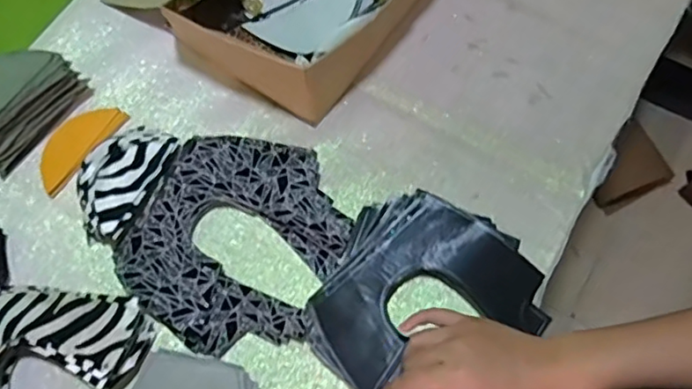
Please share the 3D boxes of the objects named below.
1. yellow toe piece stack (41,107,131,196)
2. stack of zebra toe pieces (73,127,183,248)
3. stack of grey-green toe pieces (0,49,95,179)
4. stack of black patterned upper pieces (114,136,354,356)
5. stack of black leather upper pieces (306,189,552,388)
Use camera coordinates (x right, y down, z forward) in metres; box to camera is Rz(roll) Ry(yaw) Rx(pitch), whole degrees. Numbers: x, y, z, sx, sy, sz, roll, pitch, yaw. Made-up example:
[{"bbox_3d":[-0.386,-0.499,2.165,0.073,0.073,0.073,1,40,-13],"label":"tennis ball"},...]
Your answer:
[{"bbox_3d":[-0.280,-0.053,0.608,0.048,0.011,0.109,37,74,14],"label":"yellow toe piece stack"},{"bbox_3d":[-0.219,-0.014,0.578,0.070,0.042,0.120,30,72,11],"label":"stack of zebra toe pieces"},{"bbox_3d":[-0.329,-0.091,0.588,0.049,0.075,0.125,36,73,13],"label":"stack of grey-green toe pieces"},{"bbox_3d":[-0.102,0.043,0.559,0.181,0.032,0.200,28,72,11],"label":"stack of black patterned upper pieces"},{"bbox_3d":[0.067,0.093,0.528,0.174,0.029,0.192,42,75,15],"label":"stack of black leather upper pieces"}]

